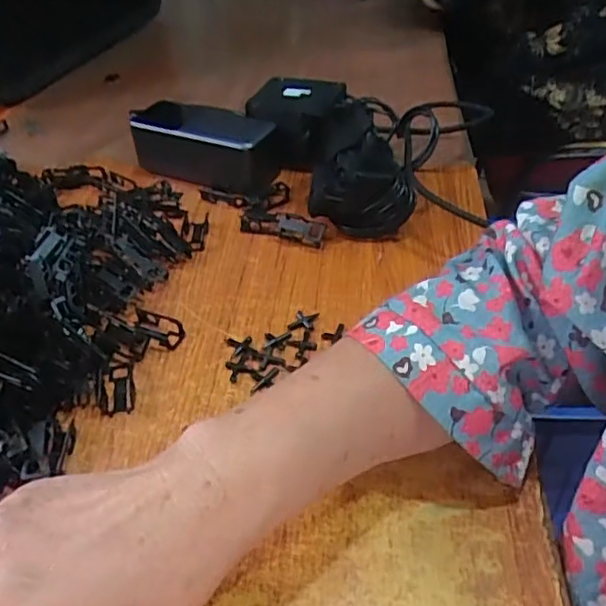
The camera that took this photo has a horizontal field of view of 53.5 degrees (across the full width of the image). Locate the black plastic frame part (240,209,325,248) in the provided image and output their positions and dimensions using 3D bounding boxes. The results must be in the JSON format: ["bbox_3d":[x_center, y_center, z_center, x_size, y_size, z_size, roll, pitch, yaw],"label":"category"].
[{"bbox_3d":[-0.016,-0.063,0.480,0.070,0.016,0.021,15,44,20],"label":"black plastic frame part"}]

